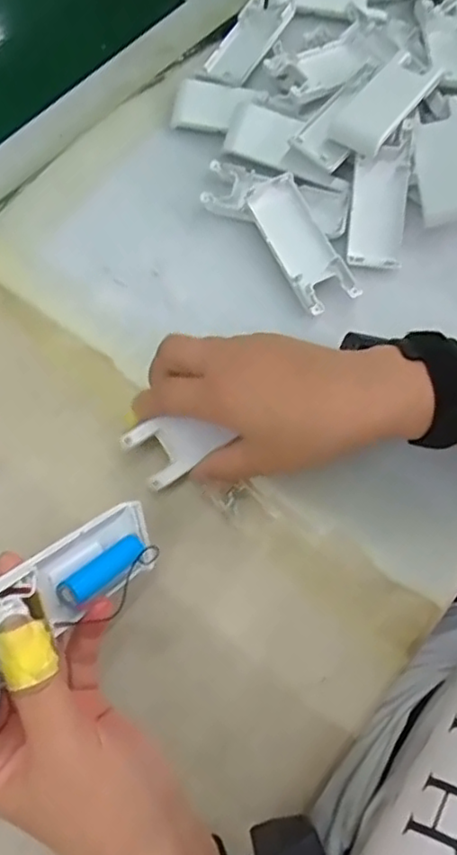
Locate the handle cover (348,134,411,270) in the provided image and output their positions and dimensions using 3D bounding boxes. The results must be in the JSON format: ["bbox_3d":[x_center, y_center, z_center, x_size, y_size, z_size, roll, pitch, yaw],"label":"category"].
[{"bbox_3d":[0.107,-0.157,0.476,0.038,0.015,0.086,9,88,2],"label":"handle cover"}]

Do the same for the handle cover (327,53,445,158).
[{"bbox_3d":[0.113,-0.234,0.482,0.042,0.018,0.090,37,70,11],"label":"handle cover"}]

